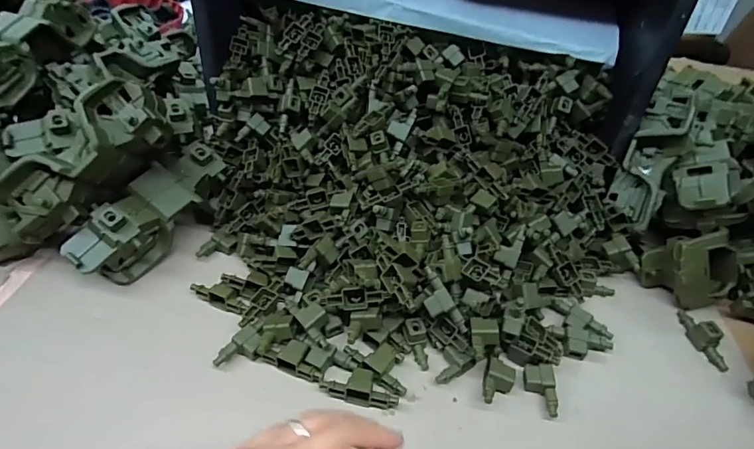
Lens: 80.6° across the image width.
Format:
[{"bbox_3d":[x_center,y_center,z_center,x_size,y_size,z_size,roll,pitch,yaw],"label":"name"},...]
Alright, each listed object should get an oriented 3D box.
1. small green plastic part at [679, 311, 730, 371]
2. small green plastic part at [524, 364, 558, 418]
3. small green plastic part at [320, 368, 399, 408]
[{"bbox_3d":[0.333,0.110,0.449,0.018,0.029,0.070,1,43,-3],"label":"small green plastic part"},{"bbox_3d":[0.147,0.147,0.397,0.023,0.020,0.047,4,43,0],"label":"small green plastic part"},{"bbox_3d":[-0.013,0.141,0.387,0.065,0.019,0.026,11,44,8],"label":"small green plastic part"}]

